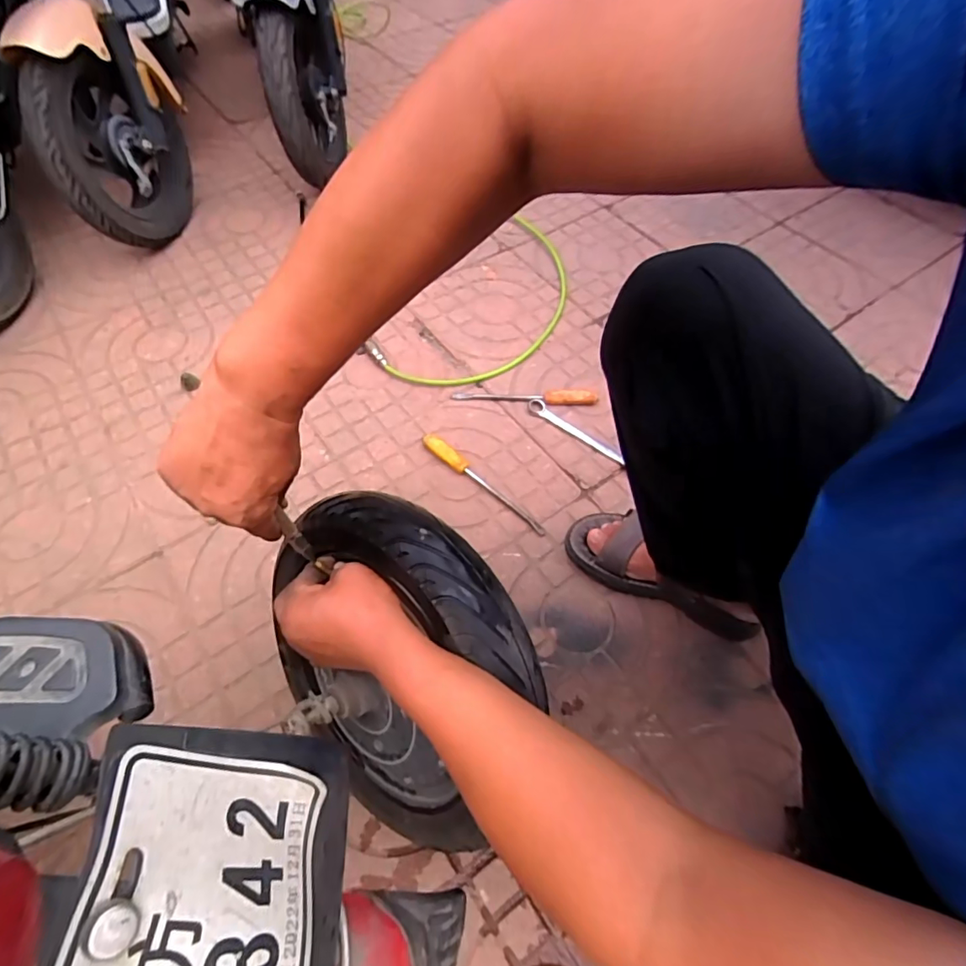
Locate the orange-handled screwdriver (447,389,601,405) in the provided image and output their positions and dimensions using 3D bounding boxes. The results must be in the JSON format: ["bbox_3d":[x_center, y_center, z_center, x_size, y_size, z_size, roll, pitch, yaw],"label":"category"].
[{"bbox_3d":[0.076,-0.155,0.931,0.257,0.021,0.027,2,57,1],"label":"orange-handled screwdriver"}]

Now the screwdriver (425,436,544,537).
[{"bbox_3d":[-0.005,-0.001,0.836,0.028,0.020,0.255,-40,66,-23],"label":"screwdriver"}]

